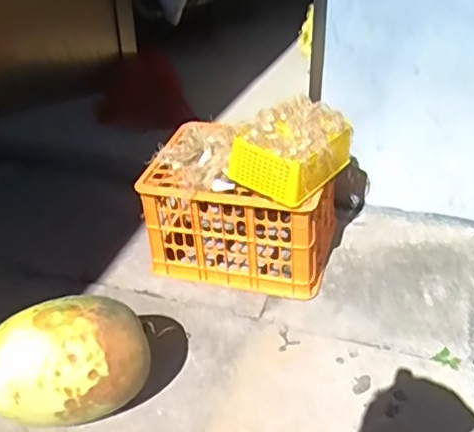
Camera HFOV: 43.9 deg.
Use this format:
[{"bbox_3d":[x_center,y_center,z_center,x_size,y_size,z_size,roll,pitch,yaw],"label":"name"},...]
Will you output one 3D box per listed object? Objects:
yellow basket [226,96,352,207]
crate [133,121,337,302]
[{"bbox_3d":[0.137,-0.167,1.456,0.208,0.142,0.267,24,40,34],"label":"yellow basket"},{"bbox_3d":[0.020,-0.031,1.639,0.471,0.335,0.345,11,34,19],"label":"crate"}]

